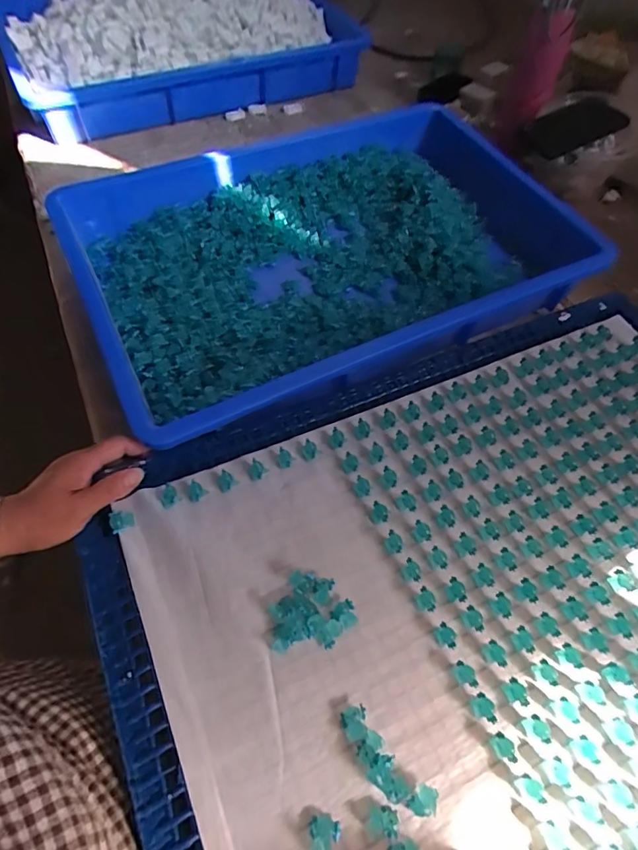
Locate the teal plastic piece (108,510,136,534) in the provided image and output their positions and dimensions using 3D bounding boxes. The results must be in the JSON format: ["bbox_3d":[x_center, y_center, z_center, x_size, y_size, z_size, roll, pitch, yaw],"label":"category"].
[{"bbox_3d":[-0.152,0.073,0.367,0.018,0.008,0.017,-27,65,-18],"label":"teal plastic piece"}]

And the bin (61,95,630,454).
[{"bbox_3d":[0.011,-0.207,0.560,0.527,0.073,0.361,-22,63,-15],"label":"bin"}]

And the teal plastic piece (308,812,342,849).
[{"bbox_3d":[0.003,0.246,0.287,0.019,0.008,0.019,1,60,-3],"label":"teal plastic piece"}]

